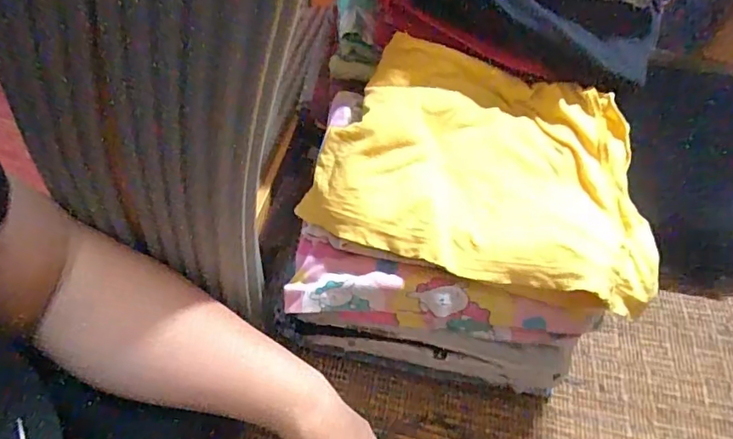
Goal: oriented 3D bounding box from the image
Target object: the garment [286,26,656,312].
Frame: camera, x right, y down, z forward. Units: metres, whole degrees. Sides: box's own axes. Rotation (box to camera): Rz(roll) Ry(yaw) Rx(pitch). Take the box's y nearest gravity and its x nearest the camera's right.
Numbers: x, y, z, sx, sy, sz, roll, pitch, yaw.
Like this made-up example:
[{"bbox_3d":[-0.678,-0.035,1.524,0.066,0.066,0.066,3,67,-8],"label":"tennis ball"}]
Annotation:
[{"bbox_3d":[0.099,-0.044,0.410,0.256,0.048,0.189,19,56,4],"label":"garment"}]

